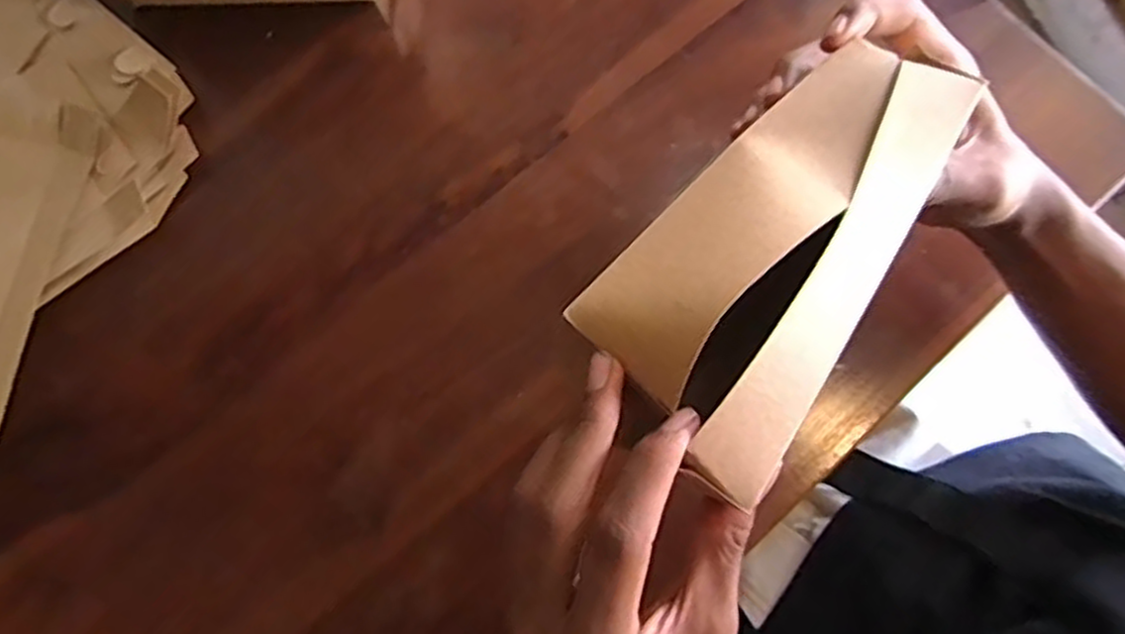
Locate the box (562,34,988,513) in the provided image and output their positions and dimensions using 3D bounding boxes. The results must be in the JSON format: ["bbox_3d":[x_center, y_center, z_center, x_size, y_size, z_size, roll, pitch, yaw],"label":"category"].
[{"bbox_3d":[0.079,-0.031,0.263,0.081,0.024,0.170,36,74,6],"label":"box"}]

